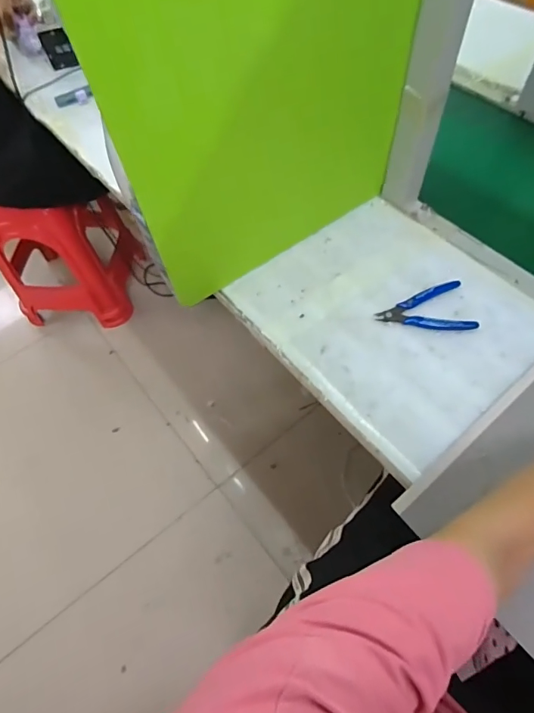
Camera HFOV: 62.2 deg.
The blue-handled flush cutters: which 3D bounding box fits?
[{"bbox_3d":[0.203,-0.059,0.575,0.117,0.014,0.071,-8,59,-1],"label":"blue-handled flush cutters"}]

